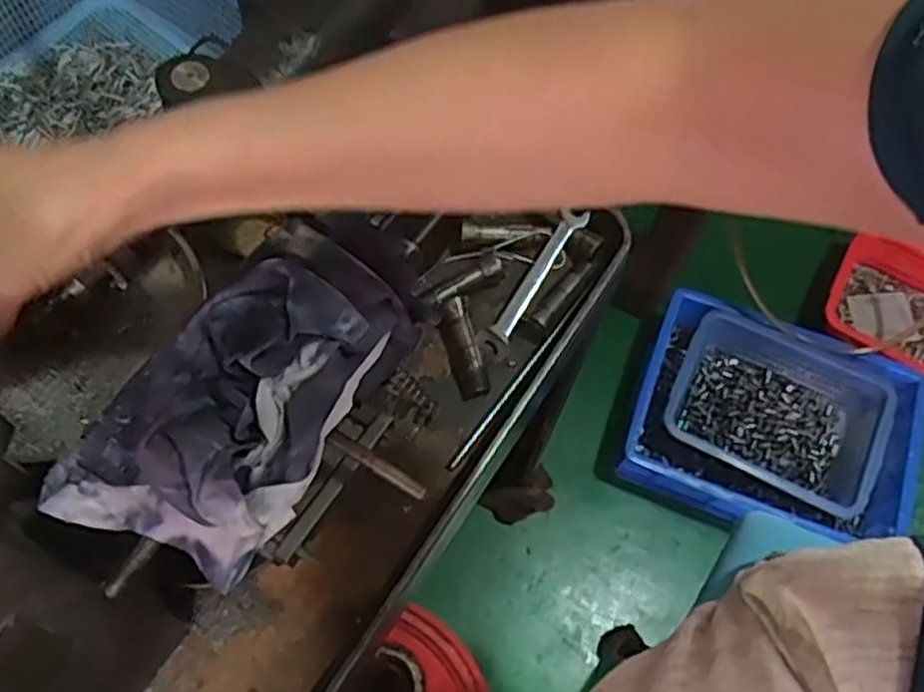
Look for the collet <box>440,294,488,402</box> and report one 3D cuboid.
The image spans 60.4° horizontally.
[{"bbox_3d":[0.000,0.001,0.600,0.021,0.024,0.075,-12,67,-9],"label":"collet"}]

